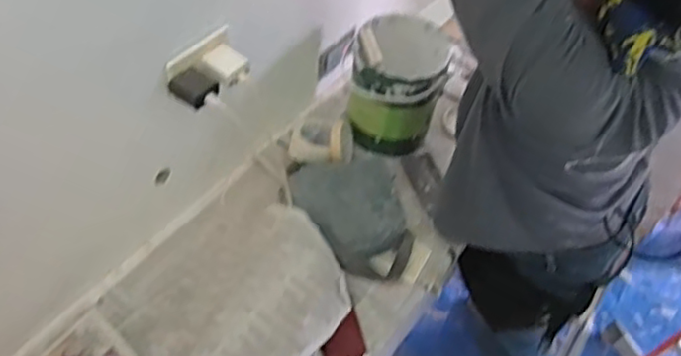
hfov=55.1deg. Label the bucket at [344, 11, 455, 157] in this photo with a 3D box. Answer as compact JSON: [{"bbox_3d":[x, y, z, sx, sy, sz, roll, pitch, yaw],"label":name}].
[{"bbox_3d":[0.102,-0.179,1.229,0.168,0.214,0.177,14,52,4],"label":"bucket"}]

